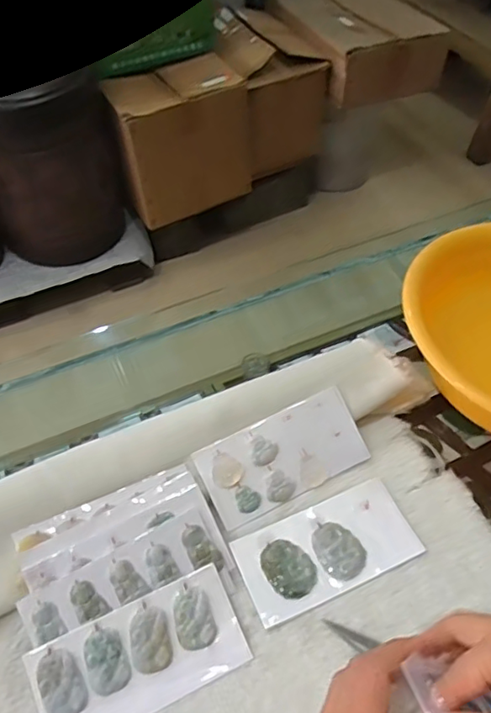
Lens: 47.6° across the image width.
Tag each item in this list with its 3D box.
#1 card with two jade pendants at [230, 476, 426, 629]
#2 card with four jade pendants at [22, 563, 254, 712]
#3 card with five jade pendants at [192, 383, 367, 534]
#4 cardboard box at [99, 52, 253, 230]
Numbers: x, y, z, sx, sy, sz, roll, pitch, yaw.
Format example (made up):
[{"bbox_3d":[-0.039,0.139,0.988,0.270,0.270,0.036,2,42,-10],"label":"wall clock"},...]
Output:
[{"bbox_3d":[0.071,0.167,0.489,0.155,0.008,0.077,-19,53,-16],"label":"card with two jade pendants"},{"bbox_3d":[-0.080,0.230,0.426,0.155,0.007,0.077,-20,71,-18],"label":"card with four jade pendants"},{"bbox_3d":[0.036,0.094,0.525,0.153,0.007,0.076,-24,82,-13],"label":"card with five jade pendants"},{"bbox_3d":[-0.200,-0.684,1.779,0.416,0.404,0.237,-19,54,-16],"label":"cardboard box"}]

